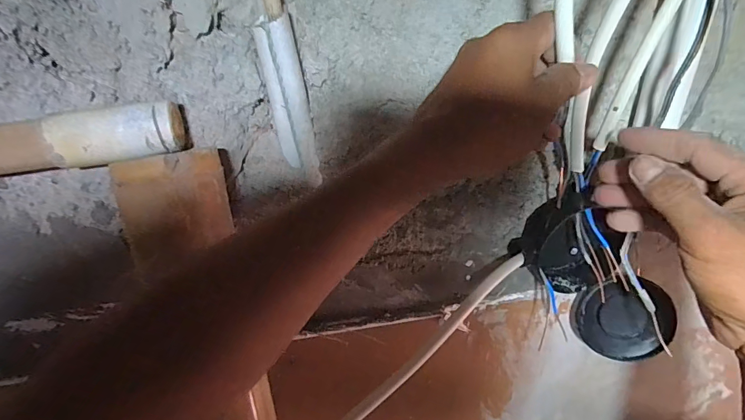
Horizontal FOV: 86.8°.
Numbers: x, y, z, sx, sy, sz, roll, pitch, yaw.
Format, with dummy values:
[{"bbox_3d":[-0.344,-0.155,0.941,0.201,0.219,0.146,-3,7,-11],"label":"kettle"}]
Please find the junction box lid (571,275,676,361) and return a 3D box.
[{"bbox_3d":[0.241,0.104,0.378,0.085,0.080,0.010,-29,-5,16],"label":"junction box lid"}]

